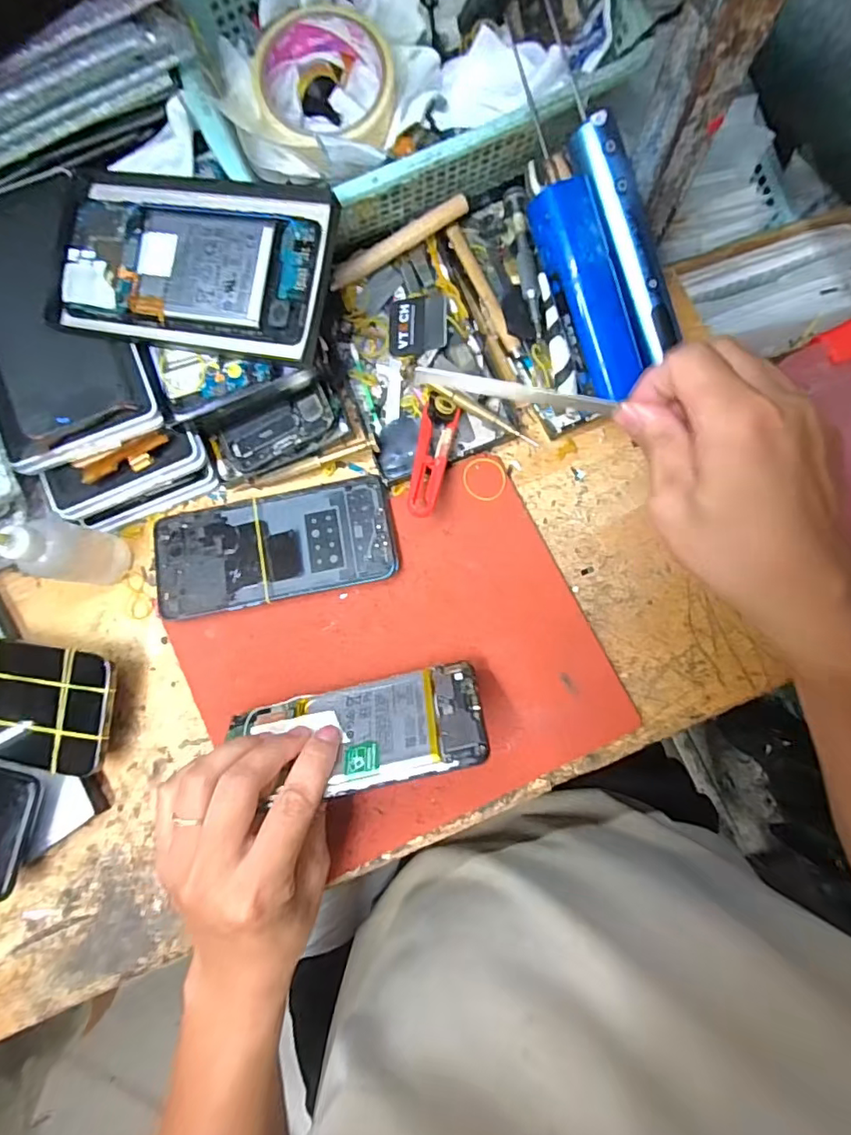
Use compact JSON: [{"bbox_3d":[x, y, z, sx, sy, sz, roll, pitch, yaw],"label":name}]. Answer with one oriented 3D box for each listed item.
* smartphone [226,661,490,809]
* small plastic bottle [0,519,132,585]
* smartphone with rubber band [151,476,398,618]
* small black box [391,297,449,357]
[{"bbox_3d":[-0.042,0.095,0.315,0.149,0.005,0.067,-13,41,5],"label":"smartphone"},{"bbox_3d":[-0.227,-0.011,0.341,0.029,0.095,0.035,9,85,3],"label":"small plastic bottle"},{"bbox_3d":[-0.102,-0.014,0.367,0.161,0.010,0.072,-11,85,2],"label":"smartphone with rubber band"},{"bbox_3d":[-0.005,-0.166,0.376,0.041,0.005,0.039,3,94,15],"label":"small black box"}]

